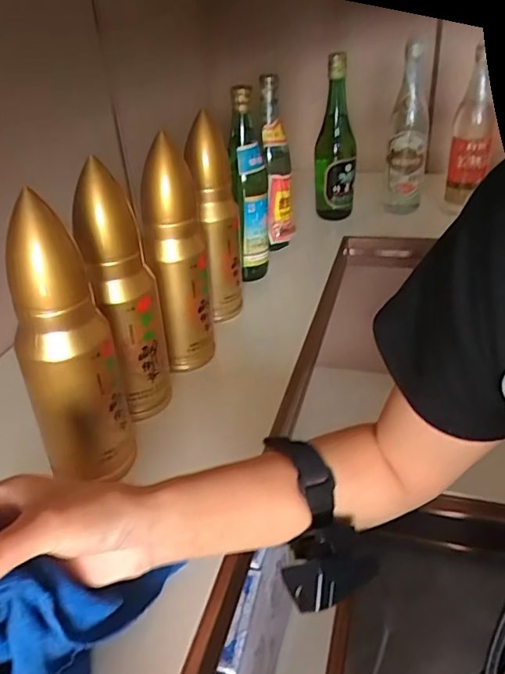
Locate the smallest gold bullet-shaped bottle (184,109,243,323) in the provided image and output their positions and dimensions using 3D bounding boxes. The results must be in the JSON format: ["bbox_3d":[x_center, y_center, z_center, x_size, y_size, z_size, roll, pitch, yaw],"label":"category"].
[{"bbox_3d":[-0.043,-0.135,0.643,0.055,0.235,0.049,-4,32,0],"label":"smallest gold bullet-shaped bottle"}]

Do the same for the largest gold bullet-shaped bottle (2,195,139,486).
[{"bbox_3d":[-0.145,0.013,0.419,0.069,0.226,0.067,-15,34,-17],"label":"largest gold bullet-shaped bottle"}]

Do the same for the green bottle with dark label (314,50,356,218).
[{"bbox_3d":[0.147,-0.338,0.929,0.071,0.272,0.066,2,32,9],"label":"green bottle with dark label"}]

